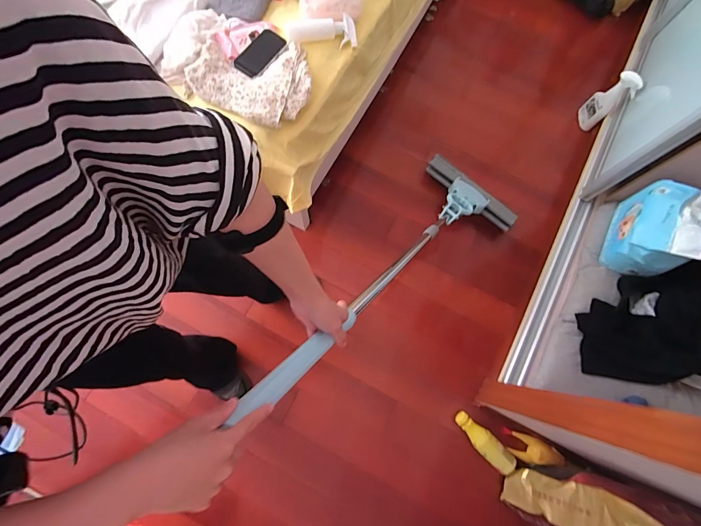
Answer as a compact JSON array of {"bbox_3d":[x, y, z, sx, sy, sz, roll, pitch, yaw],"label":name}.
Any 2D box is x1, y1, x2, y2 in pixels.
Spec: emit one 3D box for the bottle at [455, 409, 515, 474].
[{"bbox_3d":[0.428,0.575,1.163,0.219,0.050,0.070,44,79,9],"label":"bottle"}]

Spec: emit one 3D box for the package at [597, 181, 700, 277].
[{"bbox_3d":[0.912,-0.103,1.052,0.158,0.230,0.251,24,76,5],"label":"package"}]

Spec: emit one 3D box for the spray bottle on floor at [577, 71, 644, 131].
[{"bbox_3d":[0.996,-0.627,1.394,0.060,0.257,0.115,-14,82,-14],"label":"spray bottle on floor"}]

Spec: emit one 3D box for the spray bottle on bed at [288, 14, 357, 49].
[{"bbox_3d":[-0.077,-0.639,1.002,0.185,0.040,0.068,-8,76,-4],"label":"spray bottle on bed"}]

